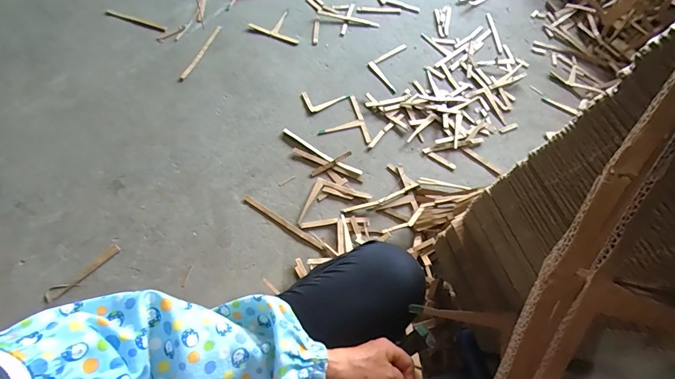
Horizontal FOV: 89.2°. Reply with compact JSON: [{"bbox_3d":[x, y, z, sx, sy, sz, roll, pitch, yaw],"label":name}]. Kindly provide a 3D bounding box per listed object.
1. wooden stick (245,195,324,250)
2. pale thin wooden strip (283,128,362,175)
[{"bbox_3d":[-0.139,0.084,0.888,0.242,0.009,0.020,31,66,12],"label":"wooden stick"},{"bbox_3d":[-0.045,-0.104,0.962,0.250,0.013,0.021,30,71,11],"label":"pale thin wooden strip"}]

